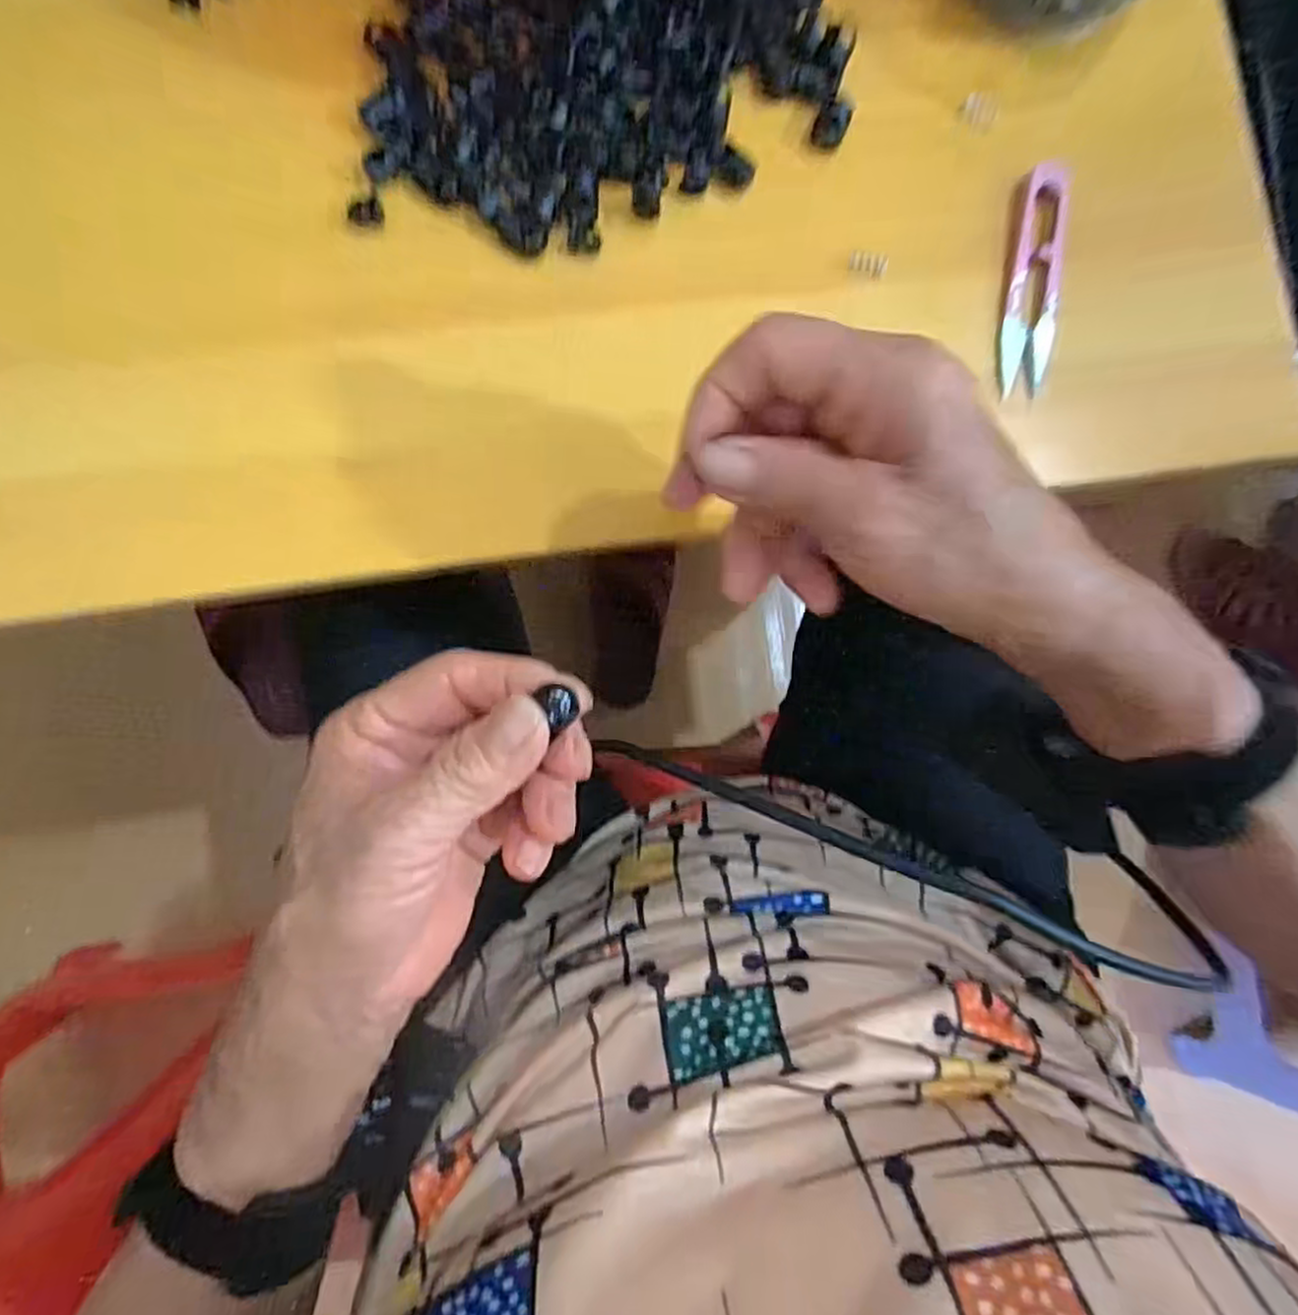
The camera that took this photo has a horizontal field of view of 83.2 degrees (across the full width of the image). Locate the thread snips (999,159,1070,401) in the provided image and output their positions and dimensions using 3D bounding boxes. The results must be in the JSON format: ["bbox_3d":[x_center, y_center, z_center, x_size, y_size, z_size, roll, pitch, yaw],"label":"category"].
[{"bbox_3d":[0.171,-0.165,0.321,0.021,0.013,0.102,9,84,-3],"label":"thread snips"}]

